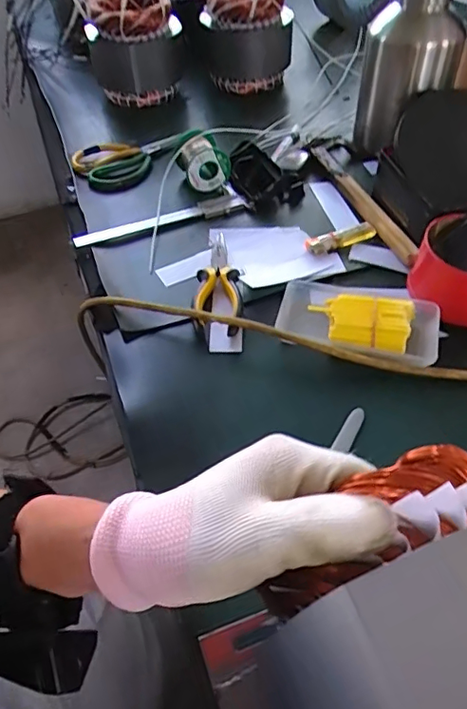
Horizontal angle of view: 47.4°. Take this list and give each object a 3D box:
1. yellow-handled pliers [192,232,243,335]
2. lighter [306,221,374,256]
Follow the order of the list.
[{"bbox_3d":[-0.016,-0.082,0.583,0.049,0.031,0.162,-1,50,2],"label":"yellow-handled pliers"},{"bbox_3d":[0.126,-0.137,0.629,0.090,0.011,0.027,-24,53,-16],"label":"lighter"}]

